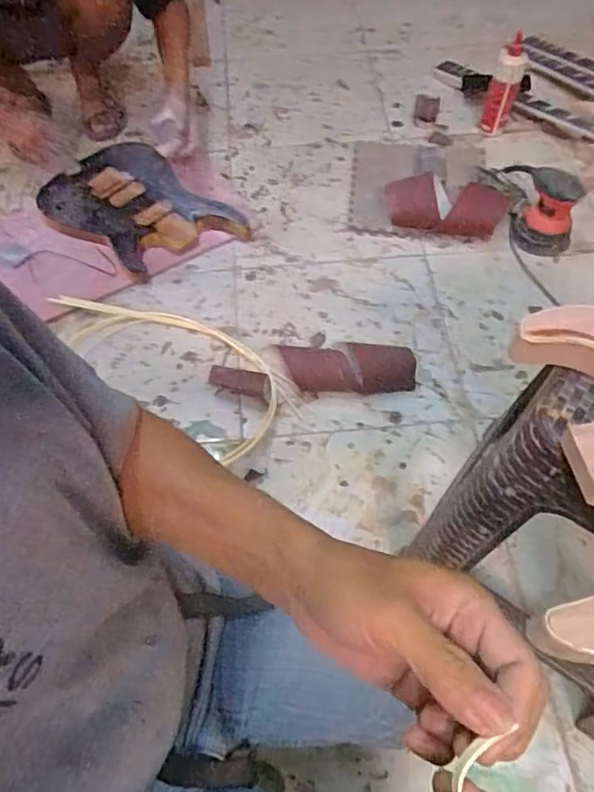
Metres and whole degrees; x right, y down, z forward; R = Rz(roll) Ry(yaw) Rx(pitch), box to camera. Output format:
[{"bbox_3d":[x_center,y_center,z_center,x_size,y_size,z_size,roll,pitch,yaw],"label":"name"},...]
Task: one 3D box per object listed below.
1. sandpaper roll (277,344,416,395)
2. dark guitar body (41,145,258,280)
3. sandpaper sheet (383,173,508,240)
[{"bbox_3d":[0.088,-0.049,1.049,0.244,0.055,0.076,4,58,2],"label":"sandpaper roll"},{"bbox_3d":[-0.343,-0.405,1.273,0.309,0.066,0.407,-39,65,-21],"label":"dark guitar body"},{"bbox_3d":[0.310,-0.400,1.222,0.248,0.039,0.128,8,81,4],"label":"sandpaper sheet"}]

